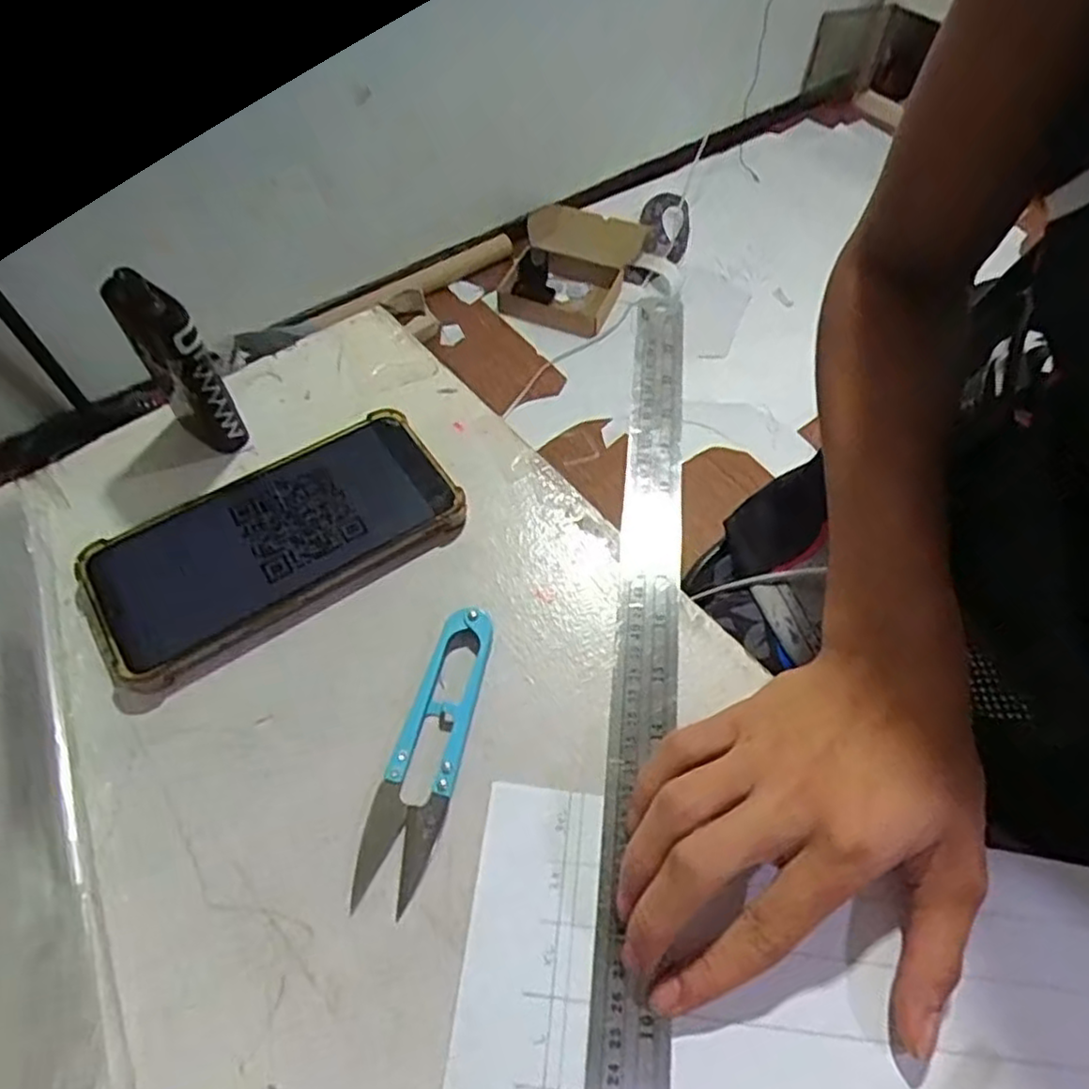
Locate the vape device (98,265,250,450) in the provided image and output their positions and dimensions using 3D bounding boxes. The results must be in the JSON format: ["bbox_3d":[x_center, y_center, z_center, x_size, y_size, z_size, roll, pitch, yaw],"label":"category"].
[{"bbox_3d":[-0.173,-0.084,0.332,0.026,0.097,0.038,-32,64,-19],"label":"vape device"}]

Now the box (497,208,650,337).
[{"bbox_3d":[0.070,-0.732,1.839,0.299,0.090,0.437,15,58,9],"label":"box"}]

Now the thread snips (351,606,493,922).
[{"bbox_3d":[-0.046,0.081,0.285,0.026,0.009,0.118,13,59,7],"label":"thread snips"}]

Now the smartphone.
[{"bbox_3d":[-0.126,-0.004,0.331,0.165,0.016,0.076,-31,63,-18],"label":"smartphone"}]

